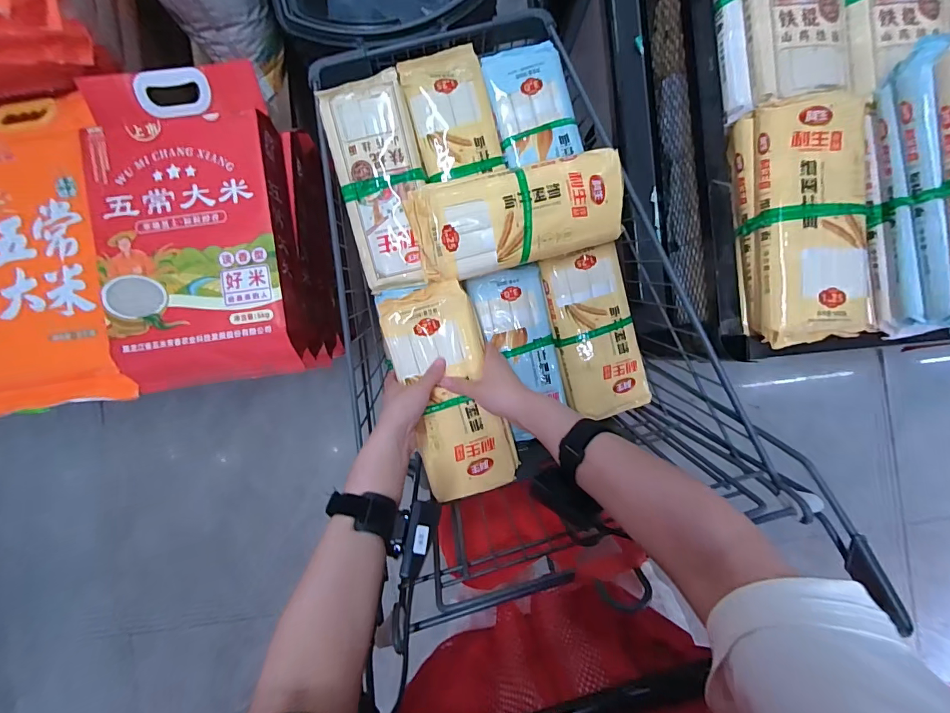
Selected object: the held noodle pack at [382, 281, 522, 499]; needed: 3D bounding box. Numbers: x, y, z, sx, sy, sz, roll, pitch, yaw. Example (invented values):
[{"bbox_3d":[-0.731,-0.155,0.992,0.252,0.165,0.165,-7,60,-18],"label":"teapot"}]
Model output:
[{"bbox_3d":[-0.030,0.046,0.551,0.114,0.040,0.265,-16,99,-2],"label":"held noodle pack"}]

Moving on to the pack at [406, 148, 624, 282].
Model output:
[{"bbox_3d":[0.056,-0.174,0.530,0.258,0.049,0.108,-15,90,-2],"label":"pack"}]

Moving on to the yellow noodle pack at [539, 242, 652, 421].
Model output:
[{"bbox_3d":[0.183,-0.033,0.641,0.124,0.049,0.248,-17,90,-2],"label":"yellow noodle pack"}]

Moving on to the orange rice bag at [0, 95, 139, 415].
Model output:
[{"bbox_3d":[-0.656,-0.156,0.629,0.264,0.067,0.465,-6,90,-2],"label":"orange rice bag"}]

